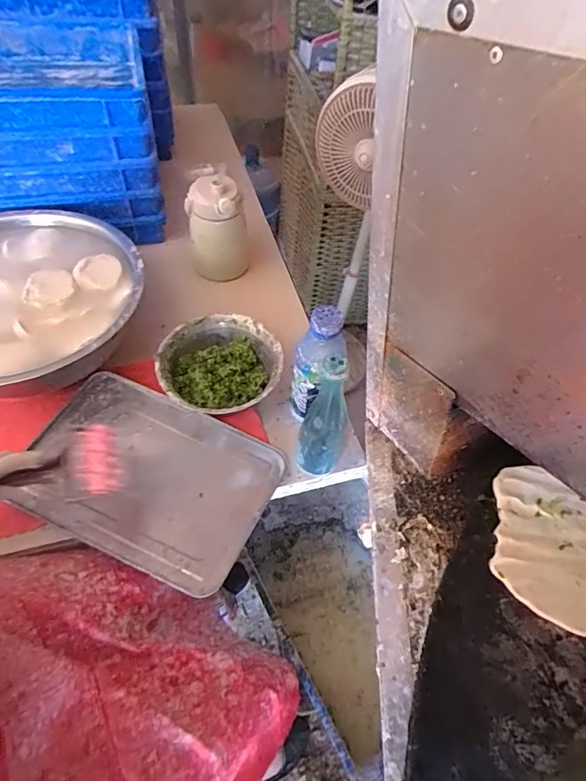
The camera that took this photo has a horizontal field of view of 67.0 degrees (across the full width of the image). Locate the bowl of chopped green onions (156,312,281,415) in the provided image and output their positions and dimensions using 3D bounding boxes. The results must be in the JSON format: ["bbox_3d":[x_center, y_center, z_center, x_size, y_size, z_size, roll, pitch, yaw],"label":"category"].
[{"bbox_3d":[-0.113,-0.040,0.708,0.185,0.052,0.183,2,54,-3],"label":"bowl of chopped green onions"}]

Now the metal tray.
[{"bbox_3d":[-0.202,0.115,0.627,0.336,0.027,0.232,23,56,11],"label":"metal tray"}]

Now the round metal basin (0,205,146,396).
[{"bbox_3d":[-0.435,-0.144,0.717,0.361,0.086,0.382,2,54,-3],"label":"round metal basin"}]

